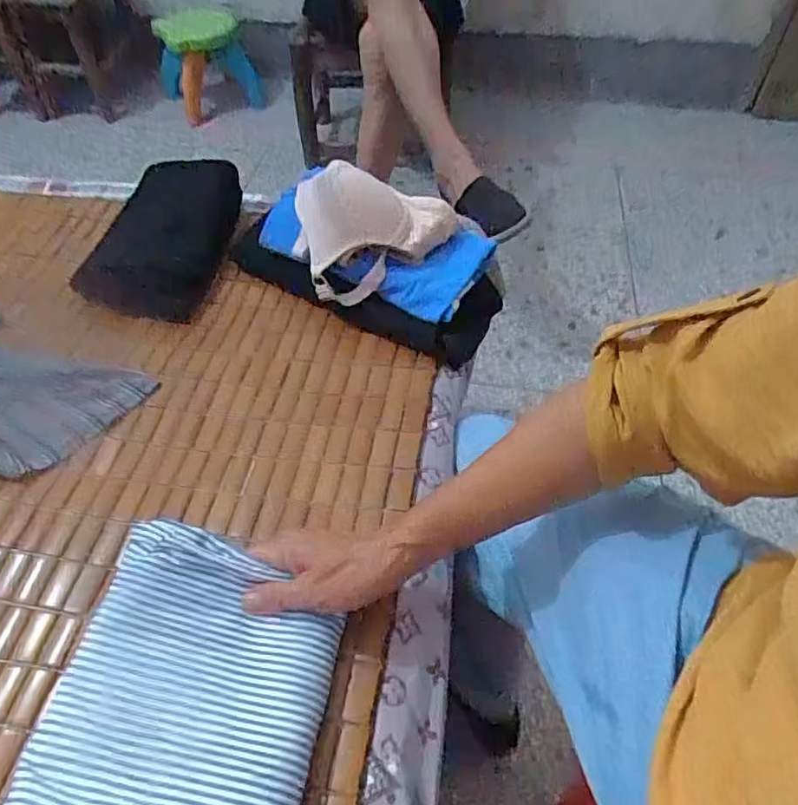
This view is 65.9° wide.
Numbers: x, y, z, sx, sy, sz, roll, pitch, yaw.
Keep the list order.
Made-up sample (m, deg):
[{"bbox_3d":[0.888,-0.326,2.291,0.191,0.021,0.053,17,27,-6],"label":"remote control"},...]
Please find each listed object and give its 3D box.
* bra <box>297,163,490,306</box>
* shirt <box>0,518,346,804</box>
[{"bbox_3d":[-0.024,-0.201,0.673,0.184,0.088,0.134,-20,54,-16],"label":"bra"},{"bbox_3d":[-0.131,0.200,0.371,0.158,0.029,0.234,20,46,-10],"label":"shirt"}]

